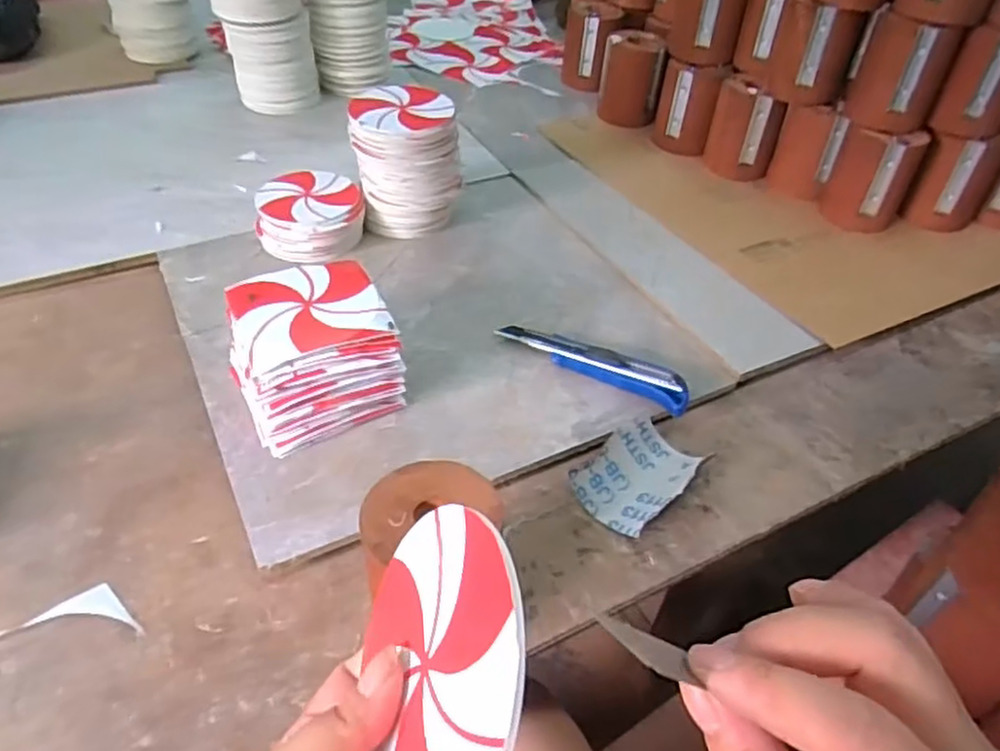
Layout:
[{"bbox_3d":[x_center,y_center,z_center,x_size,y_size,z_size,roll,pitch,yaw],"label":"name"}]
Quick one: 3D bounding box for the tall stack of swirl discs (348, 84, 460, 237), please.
[{"bbox_3d":[-0.093,-0.213,0.715,0.105,0.123,0.093,-3,45,-6],"label":"tall stack of swirl discs"}]

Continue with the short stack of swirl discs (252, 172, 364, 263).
[{"bbox_3d":[-0.190,-0.161,0.714,0.102,0.046,0.106,-9,46,-12],"label":"short stack of swirl discs"}]

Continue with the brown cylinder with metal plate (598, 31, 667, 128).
[{"bbox_3d":[0.172,-0.390,0.932,0.075,0.094,0.076,7,45,3],"label":"brown cylinder with metal plate"}]

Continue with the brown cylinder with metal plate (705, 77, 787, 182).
[{"bbox_3d":[0.286,-0.292,0.834,0.059,0.095,0.070,-9,46,-12],"label":"brown cylinder with metal plate"}]

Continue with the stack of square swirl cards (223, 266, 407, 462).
[{"bbox_3d":[-0.143,-0.017,0.538,0.113,0.083,0.112,-20,50,-22],"label":"stack of square swirl cards"}]

